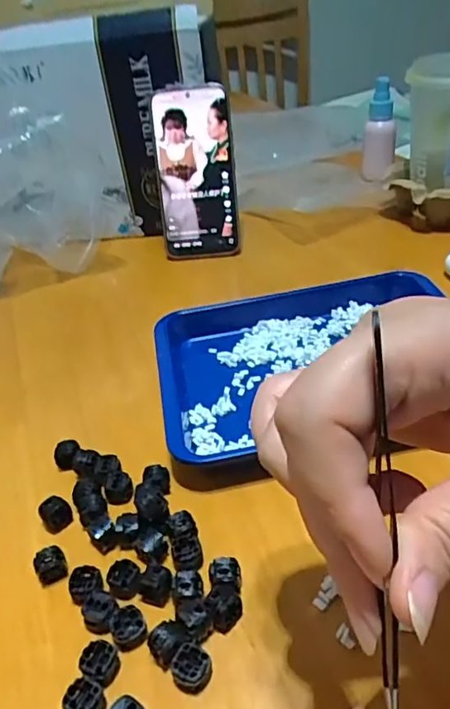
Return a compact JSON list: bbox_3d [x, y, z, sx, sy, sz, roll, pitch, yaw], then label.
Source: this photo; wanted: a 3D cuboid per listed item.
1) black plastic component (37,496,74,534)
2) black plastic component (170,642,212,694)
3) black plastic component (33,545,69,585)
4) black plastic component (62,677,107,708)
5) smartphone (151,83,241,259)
[{"bbox_3d":[-0.095,0.090,0.313,0.016,0.015,0.015,-5,37,4],"label":"black plastic component"},{"bbox_3d":[-0.014,0.136,0.240,0.015,0.013,0.015,-5,37,4],"label":"black plastic component"},{"bbox_3d":[-0.089,0.109,0.286,0.015,0.014,0.014,-27,41,-23],"label":"black plastic component"},{"bbox_3d":[-0.059,0.145,0.233,0.015,0.010,0.015,-5,37,4],"label":"black plastic component"},{"bbox_3d":[-0.029,-0.172,0.536,0.075,0.155,0.014,-2,18,8],"label":"smartphone"}]

